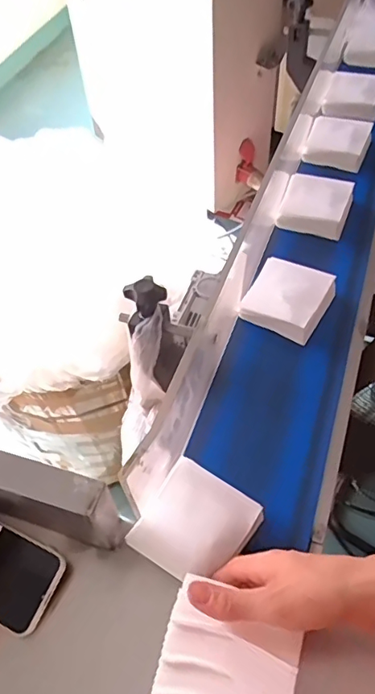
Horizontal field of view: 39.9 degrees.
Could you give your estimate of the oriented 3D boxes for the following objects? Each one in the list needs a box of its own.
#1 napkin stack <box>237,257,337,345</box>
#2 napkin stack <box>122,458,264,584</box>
[{"bbox_3d":[0.128,-0.063,0.650,0.094,0.030,0.096,23,58,19],"label":"napkin stack"},{"bbox_3d":[0.009,0.162,0.474,0.092,0.016,0.095,27,60,21],"label":"napkin stack"}]

